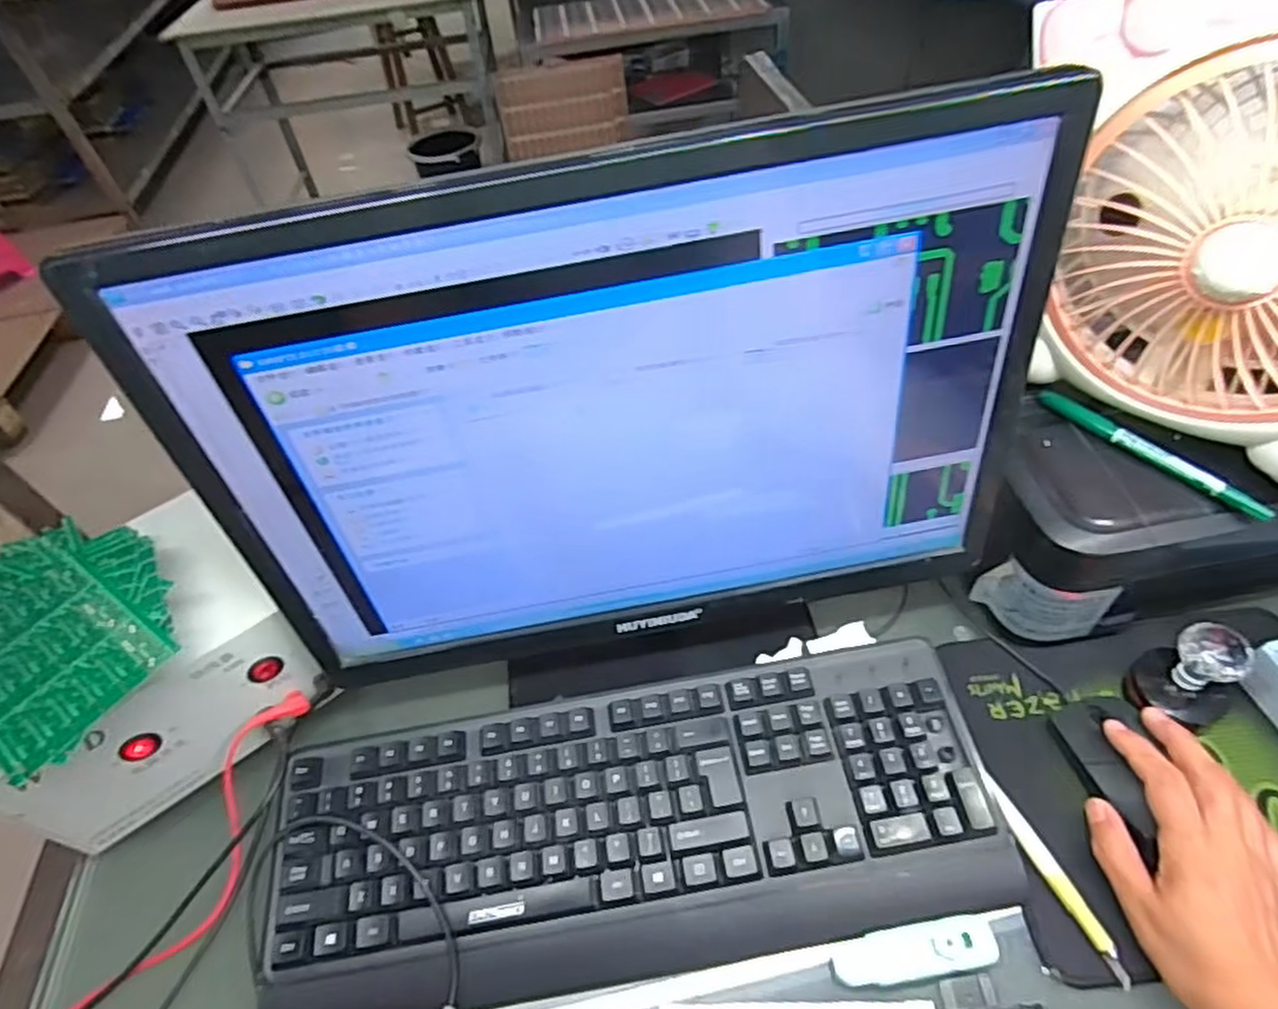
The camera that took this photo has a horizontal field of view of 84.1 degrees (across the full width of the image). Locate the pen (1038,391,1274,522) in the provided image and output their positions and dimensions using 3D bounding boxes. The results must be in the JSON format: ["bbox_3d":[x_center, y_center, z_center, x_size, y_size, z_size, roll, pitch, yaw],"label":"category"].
[{"bbox_3d":[0.320,-0.035,0.447,0.011,0.008,0.142,-32,54,-20],"label":"pen"}]

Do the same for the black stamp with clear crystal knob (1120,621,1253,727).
[{"bbox_3d":[0.344,0.106,0.443,0.046,0.065,0.053,-31,54,-20],"label":"black stamp with clear crystal knob"}]

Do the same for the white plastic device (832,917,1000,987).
[{"bbox_3d":[0.151,0.245,0.388,0.086,0.013,0.025,-8,50,-1],"label":"white plastic device"}]

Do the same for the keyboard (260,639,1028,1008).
[{"bbox_3d":[-0.006,0.193,0.432,0.424,0.036,0.154,-9,50,-2],"label":"keyboard"}]

